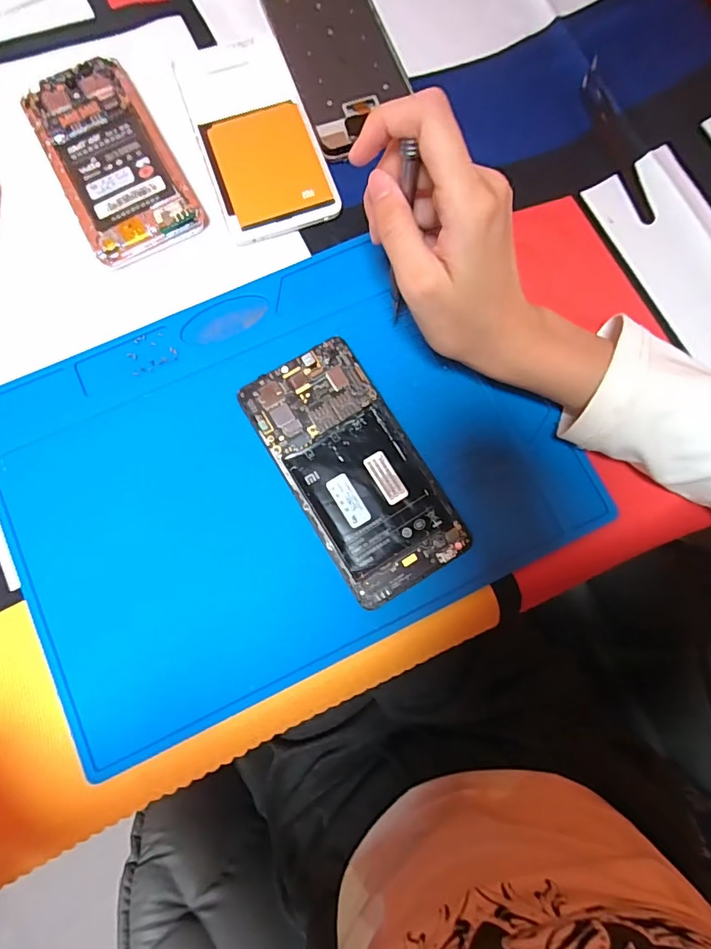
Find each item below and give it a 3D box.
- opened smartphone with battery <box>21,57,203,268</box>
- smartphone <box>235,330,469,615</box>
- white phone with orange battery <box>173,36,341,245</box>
[{"bbox_3d":[-0.157,-0.203,0.306,0.065,0.014,0.139,-27,81,-6],"label":"opened smartphone with battery"},{"bbox_3d":[-0.002,-0.004,0.273,0.069,0.008,0.146,-31,81,-6],"label":"smartphone"},{"bbox_3d":[-0.068,-0.230,0.319,0.074,0.005,0.153,-19,80,-5],"label":"white phone with orange battery"}]

